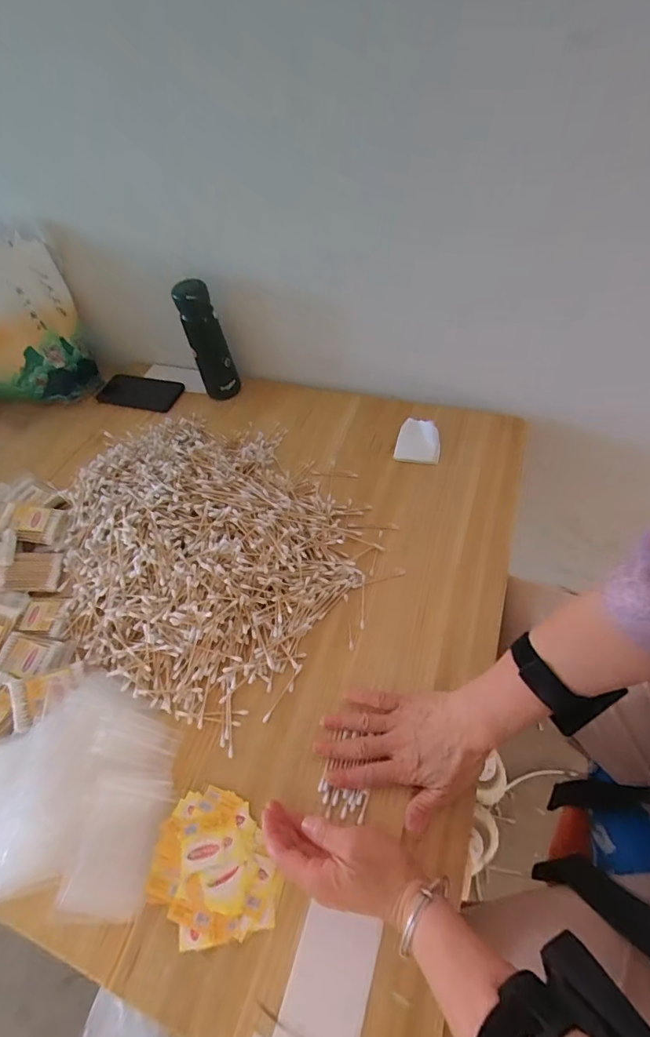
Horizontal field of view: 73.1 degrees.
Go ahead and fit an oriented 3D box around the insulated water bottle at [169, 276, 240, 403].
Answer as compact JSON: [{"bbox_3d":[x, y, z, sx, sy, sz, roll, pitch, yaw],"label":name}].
[{"bbox_3d":[-0.176,-0.265,0.671,0.051,0.177,0.047,-28,61,-14],"label":"insulated water bottle"}]

